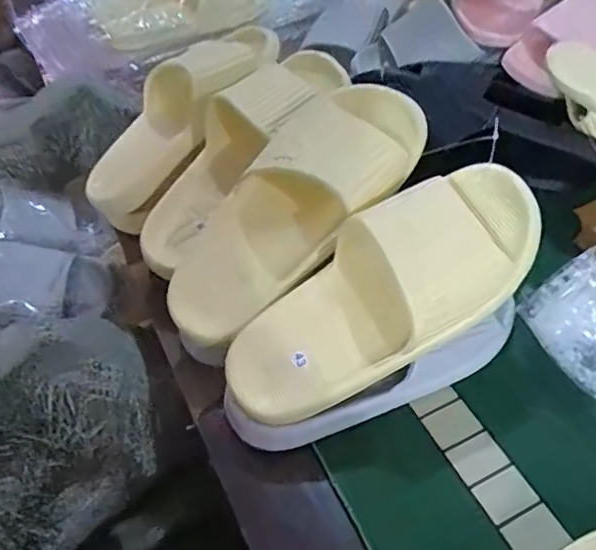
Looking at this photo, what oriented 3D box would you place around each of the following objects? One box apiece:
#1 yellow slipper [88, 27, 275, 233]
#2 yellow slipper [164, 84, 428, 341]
[{"bbox_3d":[-0.118,-0.160,0.586,0.099,0.068,0.246,39,90,33],"label":"yellow slipper"},{"bbox_3d":[-0.005,-0.052,0.469,0.249,0.080,0.106,-45,53,6],"label":"yellow slipper"}]

